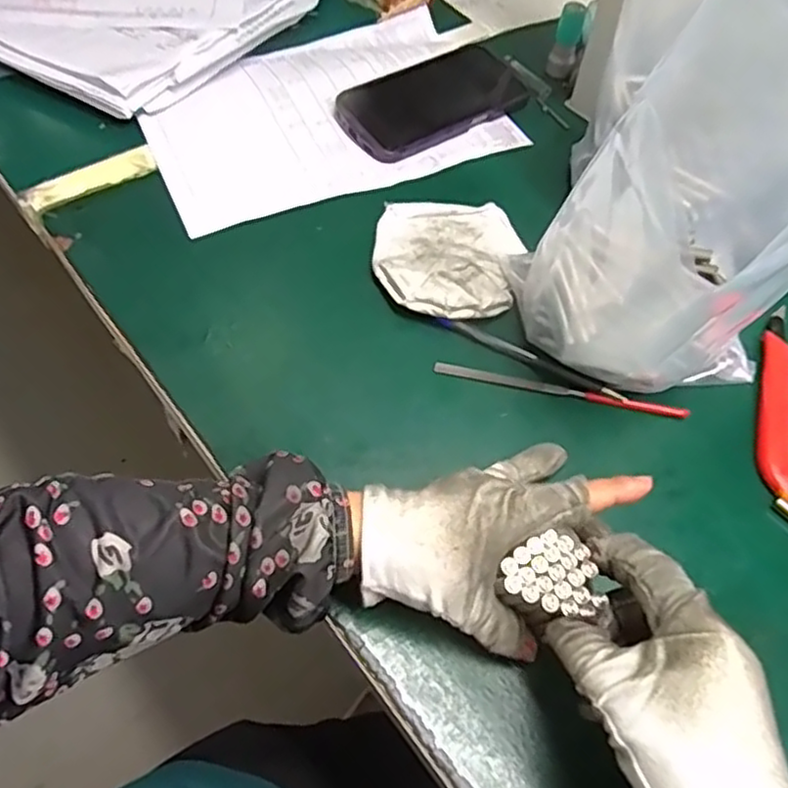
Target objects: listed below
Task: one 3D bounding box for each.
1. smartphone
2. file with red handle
[{"bbox_3d":[0.031,-0.248,0.578,0.161,0.018,0.082,-31,63,-23],"label":"smartphone"},{"bbox_3d":[0.105,-0.002,0.430,0.157,0.009,0.009,11,55,2],"label":"file with red handle"}]

